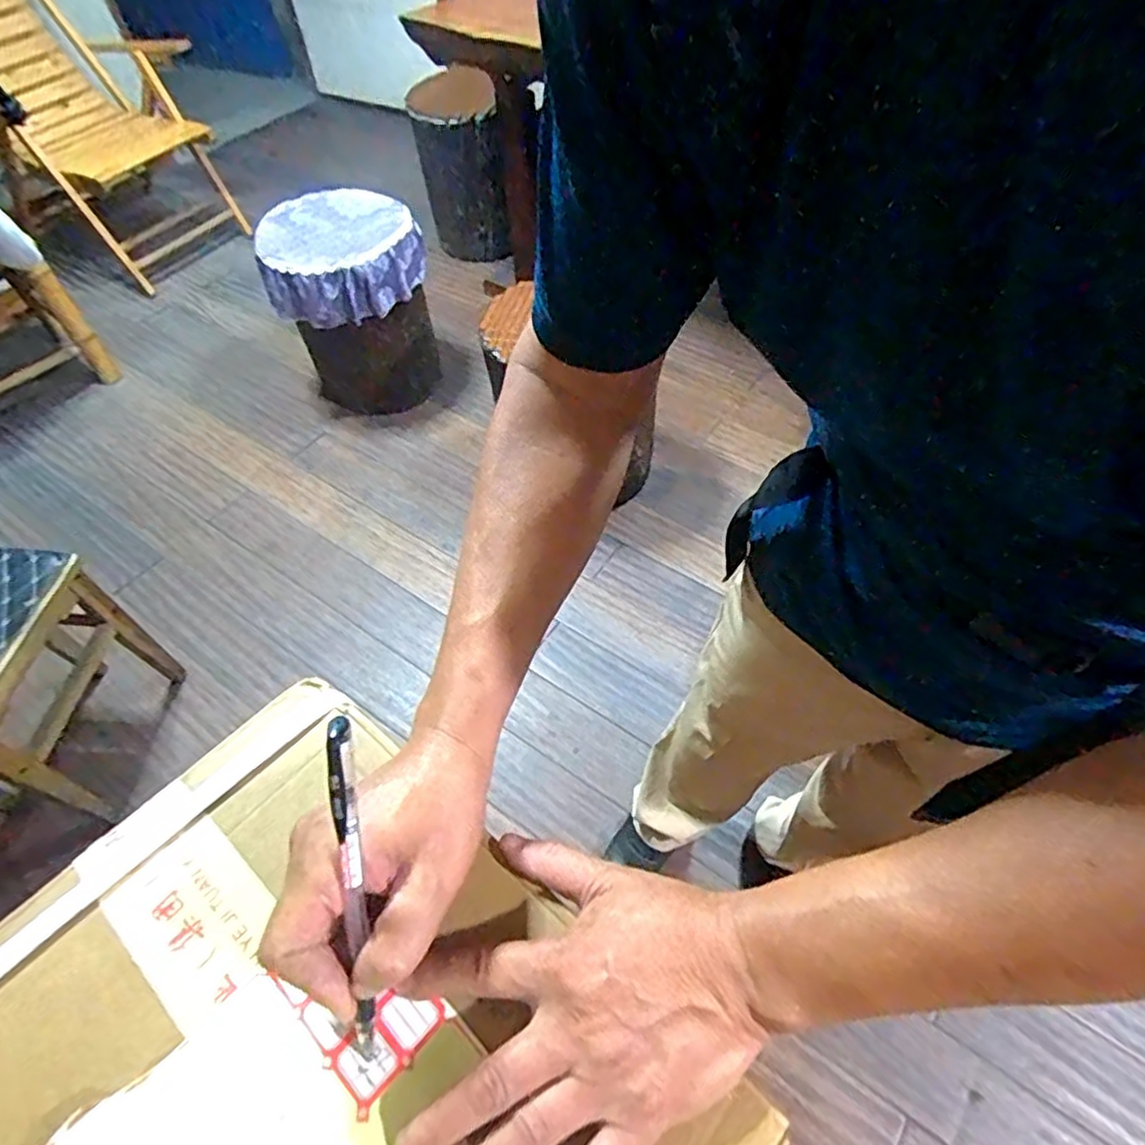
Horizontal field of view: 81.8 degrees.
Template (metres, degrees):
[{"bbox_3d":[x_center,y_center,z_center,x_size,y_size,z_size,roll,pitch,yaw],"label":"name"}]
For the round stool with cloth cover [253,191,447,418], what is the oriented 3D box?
[{"bbox_3d":[-0.559,-0.683,1.743,0.366,0.471,0.378,-1,54,1],"label":"round stool with cloth cover"}]

